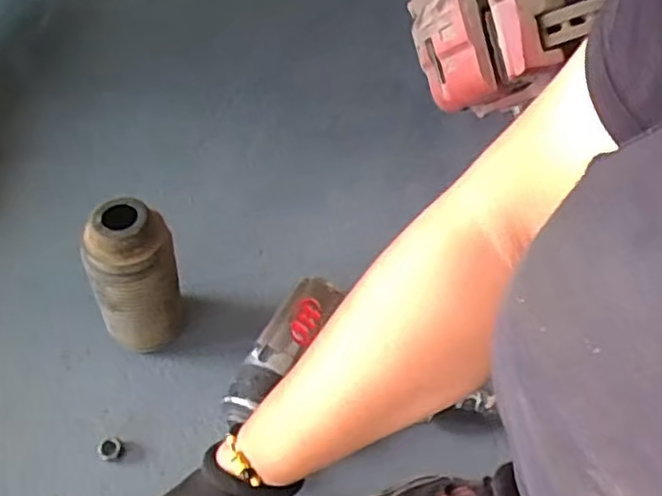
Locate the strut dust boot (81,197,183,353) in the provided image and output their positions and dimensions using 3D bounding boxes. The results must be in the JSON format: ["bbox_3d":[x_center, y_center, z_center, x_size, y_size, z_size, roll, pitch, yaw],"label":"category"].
[{"bbox_3d":[-0.179,0.034,0.617,0.073,0.170,0.063,-9,54,-13],"label":"strut dust boot"}]

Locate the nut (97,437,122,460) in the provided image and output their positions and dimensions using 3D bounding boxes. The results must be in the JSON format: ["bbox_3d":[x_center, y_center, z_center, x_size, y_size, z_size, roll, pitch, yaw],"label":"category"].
[{"bbox_3d":[-0.201,0.183,0.610,0.020,0.010,0.020,3,52,-4],"label":"nut"}]

